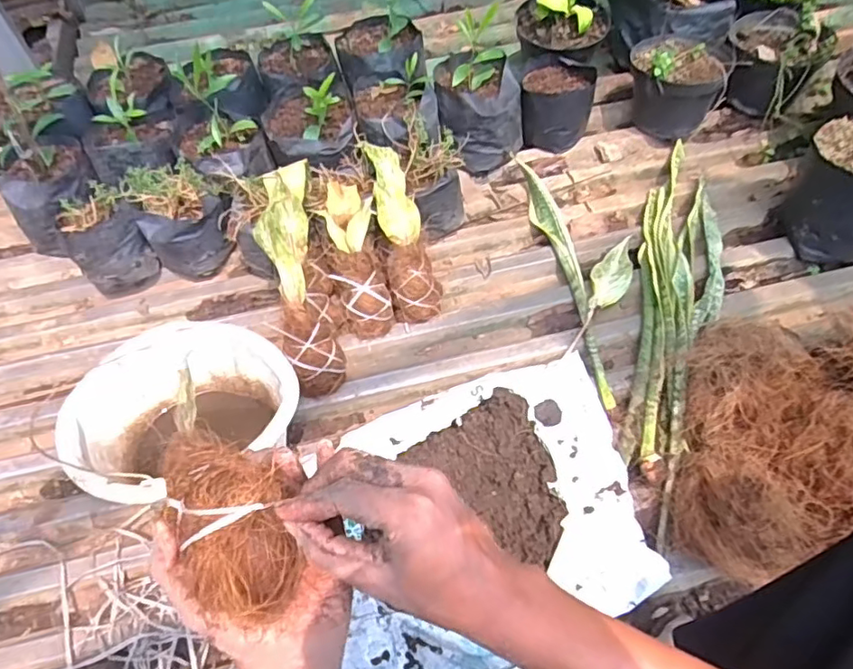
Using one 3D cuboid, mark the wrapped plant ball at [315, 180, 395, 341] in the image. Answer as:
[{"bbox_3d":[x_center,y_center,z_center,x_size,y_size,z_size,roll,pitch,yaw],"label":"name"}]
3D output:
[{"bbox_3d":[-0.107,-0.115,0.884,0.081,0.069,0.242,-14,91,-10],"label":"wrapped plant ball"}]

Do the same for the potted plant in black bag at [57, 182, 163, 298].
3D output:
[{"bbox_3d":[-0.521,-0.147,0.982,0.116,0.133,0.105,-35,64,-19],"label":"potted plant in black bag"}]

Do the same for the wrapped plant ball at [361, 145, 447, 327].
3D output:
[{"bbox_3d":[-0.039,-0.170,0.905,0.077,0.075,0.299,-14,82,-10],"label":"wrapped plant ball"}]

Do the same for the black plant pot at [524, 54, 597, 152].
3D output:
[{"bbox_3d":[0.237,-0.423,1.109,0.129,0.108,0.113,10,59,7],"label":"black plant pot"}]

